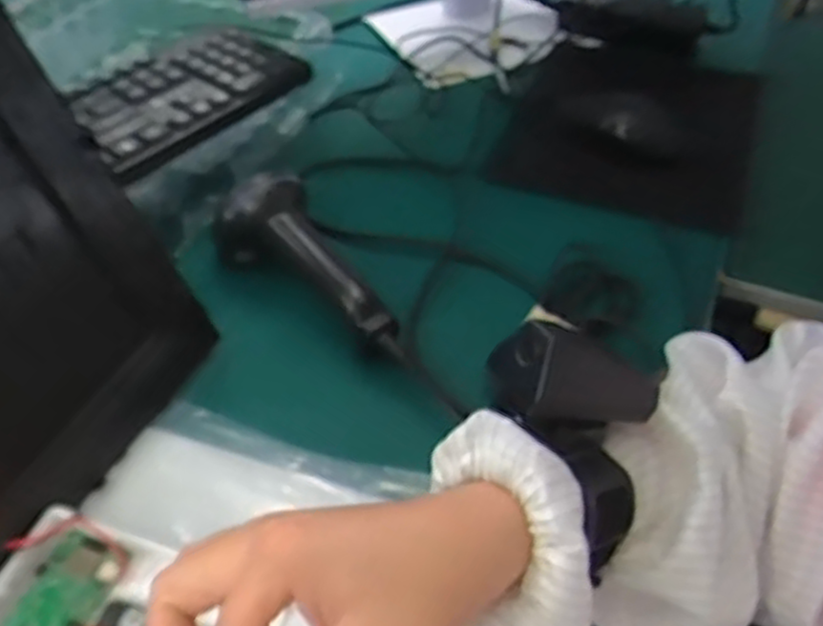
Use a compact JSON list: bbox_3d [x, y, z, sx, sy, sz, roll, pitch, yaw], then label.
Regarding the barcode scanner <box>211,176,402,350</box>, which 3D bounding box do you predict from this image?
[{"bbox_3d":[-0.070,-0.034,0.487,0.060,0.056,0.155,-30,52,-25],"label":"barcode scanner"}]

